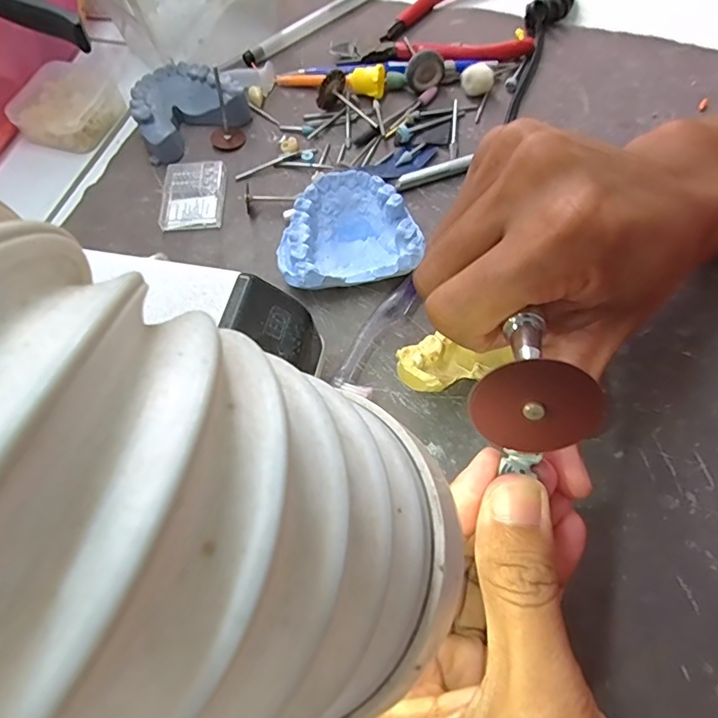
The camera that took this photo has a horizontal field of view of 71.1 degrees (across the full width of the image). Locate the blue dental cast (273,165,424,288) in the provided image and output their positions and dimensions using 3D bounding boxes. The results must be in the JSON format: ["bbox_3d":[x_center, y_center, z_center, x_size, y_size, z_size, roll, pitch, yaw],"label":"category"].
[{"bbox_3d":[-0.005,-0.062,0.254,0.066,0.029,0.057,-7,64,0],"label":"blue dental cast"}]

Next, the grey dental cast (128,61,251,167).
[{"bbox_3d":[-0.104,-0.156,0.309,0.066,0.022,0.054,-23,65,-8],"label":"grey dental cast"}]

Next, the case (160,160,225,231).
[{"bbox_3d":[-0.095,-0.094,0.289,0.034,0.006,0.046,-3,64,1],"label":"case"}]

